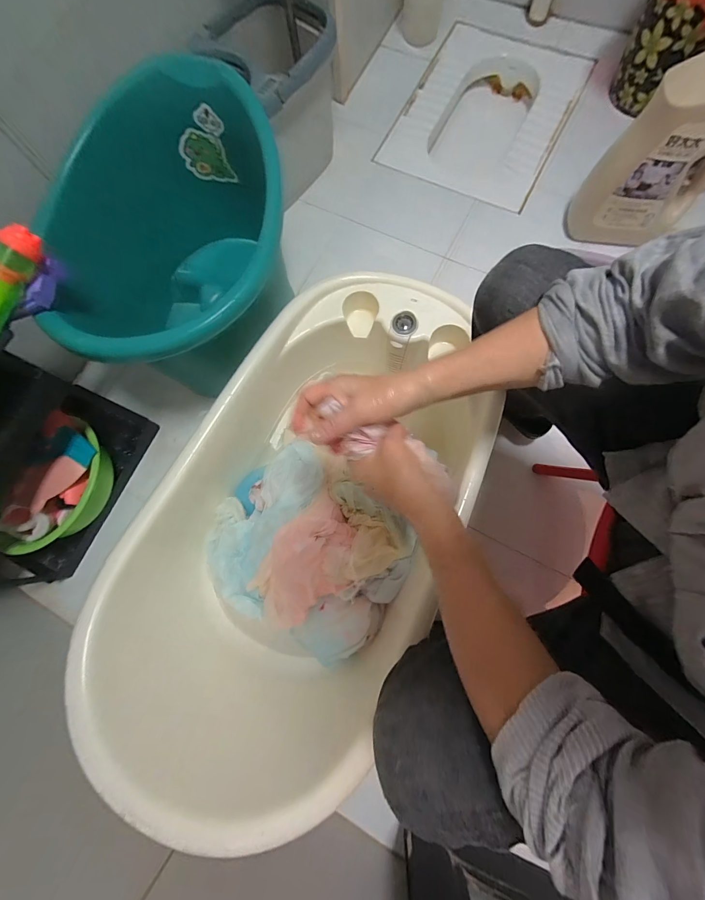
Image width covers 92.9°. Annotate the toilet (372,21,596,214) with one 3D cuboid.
[{"bbox_3d":[0.389,-0.980,1.031,0.441,0.156,0.551,26,80,9],"label":"toilet"}]

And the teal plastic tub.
[{"bbox_3d":[-0.315,-0.356,0.663,0.395,0.340,0.473,-9,77,2],"label":"teal plastic tub"}]

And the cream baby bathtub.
[{"bbox_3d":[-0.072,0.072,0.586,0.448,0.252,0.852,23,80,9],"label":"cream baby bathtub"}]

